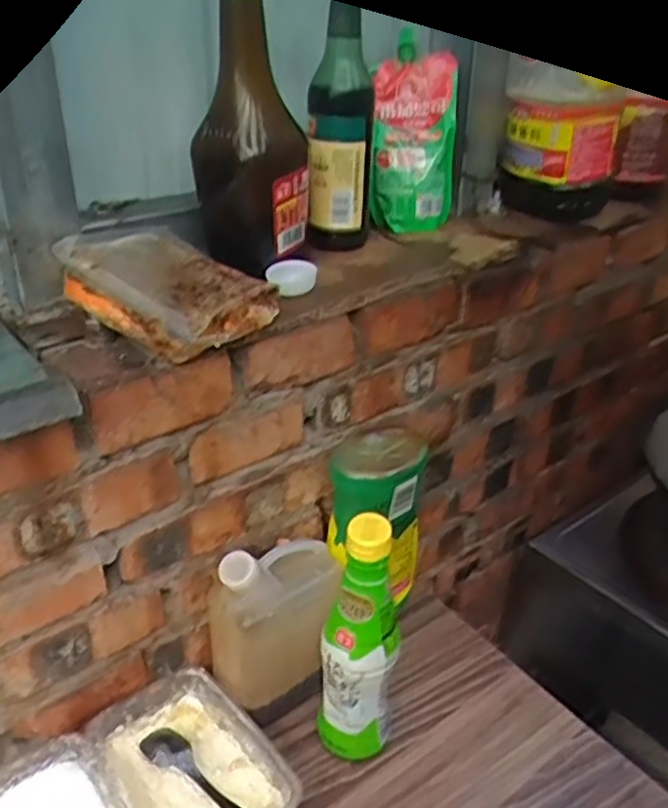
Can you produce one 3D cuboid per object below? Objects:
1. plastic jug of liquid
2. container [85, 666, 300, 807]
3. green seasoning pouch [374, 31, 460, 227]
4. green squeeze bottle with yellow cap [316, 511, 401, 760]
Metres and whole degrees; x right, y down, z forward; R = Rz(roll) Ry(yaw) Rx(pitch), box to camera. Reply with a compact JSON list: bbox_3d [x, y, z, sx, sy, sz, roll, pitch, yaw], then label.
[{"bbox_3d":[-0.048,0.189,0.649,0.111,0.157,0.076,-17,36,-27],"label":"plastic jug of liquid"},{"bbox_3d":[-0.117,0.313,0.613,0.118,0.051,0.165,-21,38,-33],"label":"container"},{"bbox_3d":[0.084,-0.287,0.782,0.094,0.201,0.042,2,10,-1],"label":"green seasoning pouch"},{"bbox_3d":[0.027,0.201,0.605,0.054,0.253,0.055,17,35,23],"label":"green squeeze bottle with yellow cap"}]

